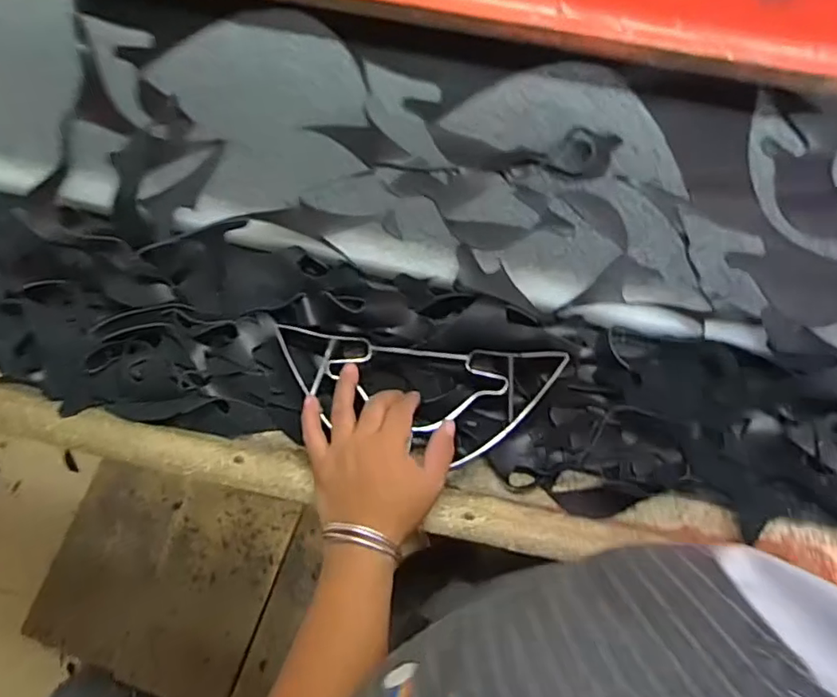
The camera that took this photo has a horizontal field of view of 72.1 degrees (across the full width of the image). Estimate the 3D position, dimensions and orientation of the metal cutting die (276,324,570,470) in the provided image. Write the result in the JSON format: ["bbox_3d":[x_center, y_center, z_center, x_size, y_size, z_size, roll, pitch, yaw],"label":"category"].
[{"bbox_3d":[-0.001,0.042,0.512,0.259,0.025,0.105,7,79,1],"label":"metal cutting die"}]

